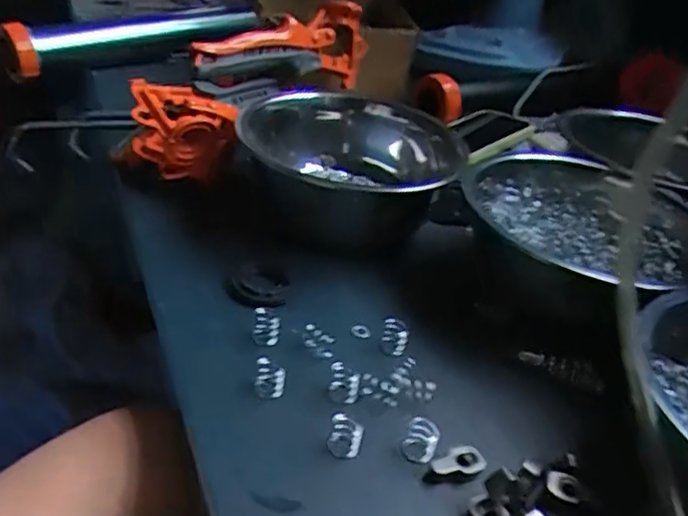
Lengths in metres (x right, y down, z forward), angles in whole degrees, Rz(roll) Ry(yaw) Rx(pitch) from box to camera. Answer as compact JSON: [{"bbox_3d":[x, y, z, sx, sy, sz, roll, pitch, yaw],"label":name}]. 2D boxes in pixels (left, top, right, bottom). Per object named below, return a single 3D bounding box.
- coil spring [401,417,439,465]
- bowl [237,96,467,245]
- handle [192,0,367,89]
[{"bbox_3d":[0.042,0.100,0.354,0.018,0.020,0.014,14,34,8],"label":"coil spring"},{"bbox_3d":[-0.005,-0.073,0.544,0.176,0.072,0.176,6,33,-4],"label":"bowl"},{"bbox_3d":[-0.057,-0.206,0.637,0.198,0.068,0.041,-25,45,-38],"label":"handle"}]

